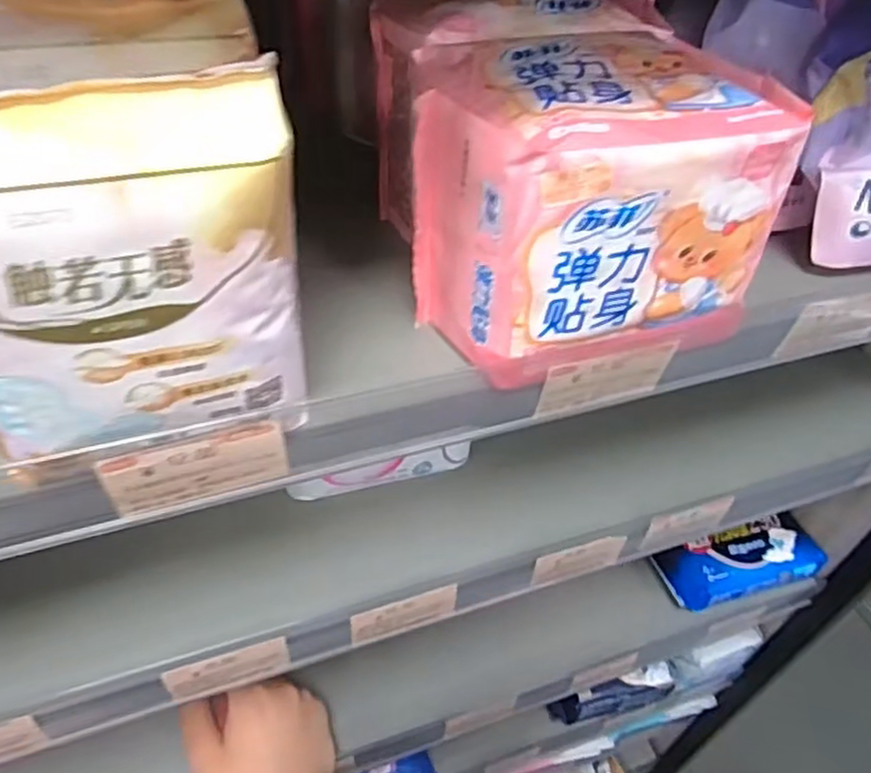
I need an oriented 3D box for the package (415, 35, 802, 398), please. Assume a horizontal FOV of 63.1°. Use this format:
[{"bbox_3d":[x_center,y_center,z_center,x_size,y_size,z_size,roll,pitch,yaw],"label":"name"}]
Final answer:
[{"bbox_3d":[0.050,-0.068,0.254,0.111,0.089,0.080,-10,48,-14],"label":"package"}]

